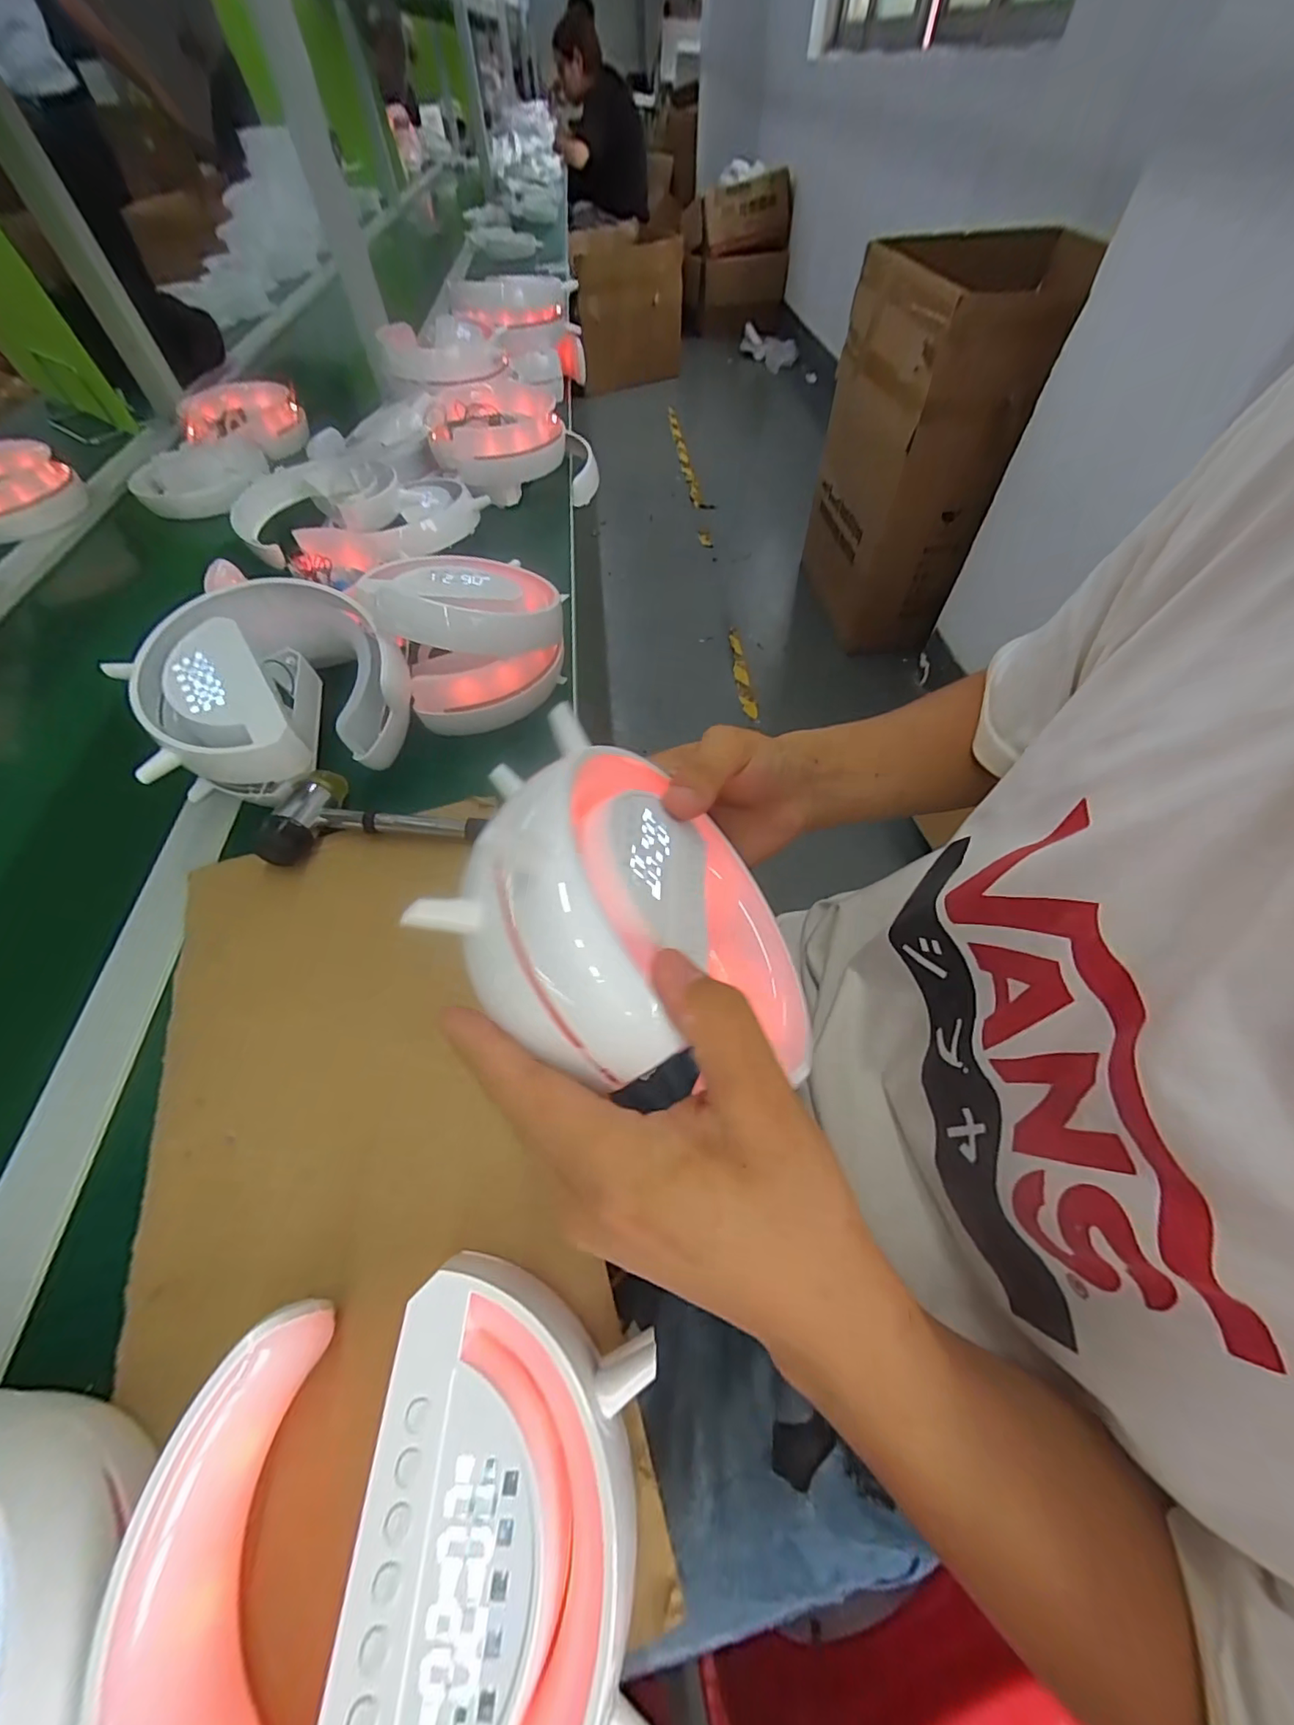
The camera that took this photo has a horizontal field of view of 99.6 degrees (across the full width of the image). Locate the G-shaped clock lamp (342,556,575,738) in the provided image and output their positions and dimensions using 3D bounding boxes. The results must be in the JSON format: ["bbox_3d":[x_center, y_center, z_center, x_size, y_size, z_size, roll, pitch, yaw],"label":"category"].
[{"bbox_3d":[-0.141,-0.193,0.443,0.139,0.075,0.150,-29,61,-17],"label":"G-shaped clock lamp"}]

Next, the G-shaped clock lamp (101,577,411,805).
[{"bbox_3d":[-0.258,-0.116,0.390,0.169,0.086,0.142,-25,60,-15],"label":"G-shaped clock lamp"}]

